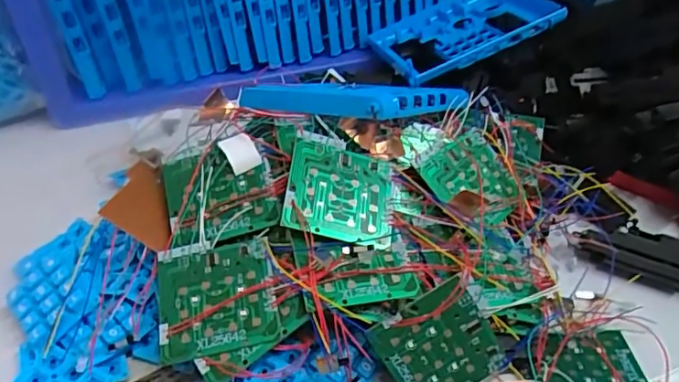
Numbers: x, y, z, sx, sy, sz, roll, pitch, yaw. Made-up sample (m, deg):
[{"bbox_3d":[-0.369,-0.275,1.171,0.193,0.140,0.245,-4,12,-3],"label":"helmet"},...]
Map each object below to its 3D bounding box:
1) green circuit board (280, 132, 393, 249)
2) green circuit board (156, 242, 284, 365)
[{"bbox_3d":[0.001,-0.001,0.363,0.071,0.004,0.073,14,57,-12],"label":"green circuit board"},{"bbox_3d":[-0.076,0.065,0.338,0.074,0.006,0.071,-10,58,2],"label":"green circuit board"}]

